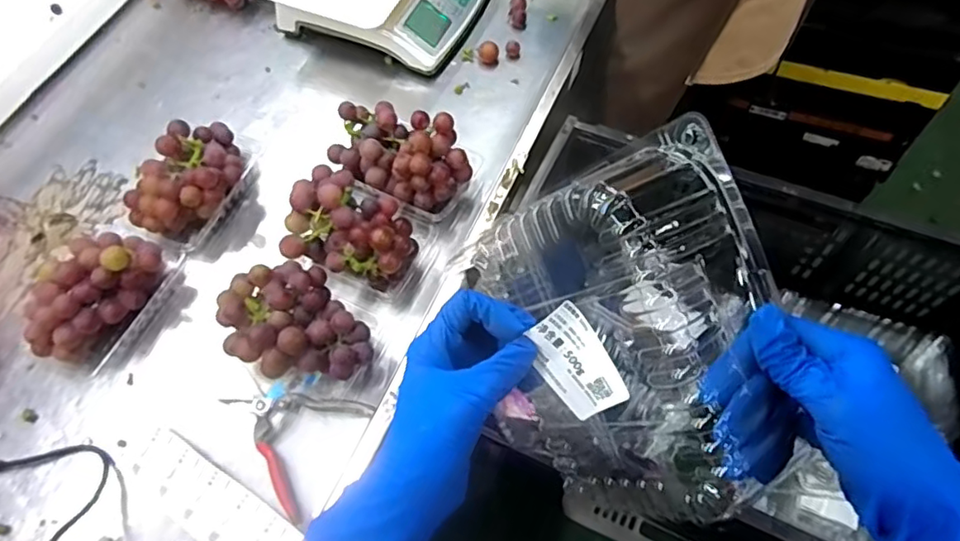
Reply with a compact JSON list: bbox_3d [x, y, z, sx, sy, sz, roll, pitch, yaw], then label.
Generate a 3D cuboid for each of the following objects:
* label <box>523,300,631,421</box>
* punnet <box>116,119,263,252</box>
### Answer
[{"bbox_3d":[0.050,0.050,0.305,0.039,0.006,0.058,-37,92,25],"label":"label"},{"bbox_3d":[-0.358,-0.119,0.740,0.098,0.100,0.183,22,66,17],"label":"punnet"}]

